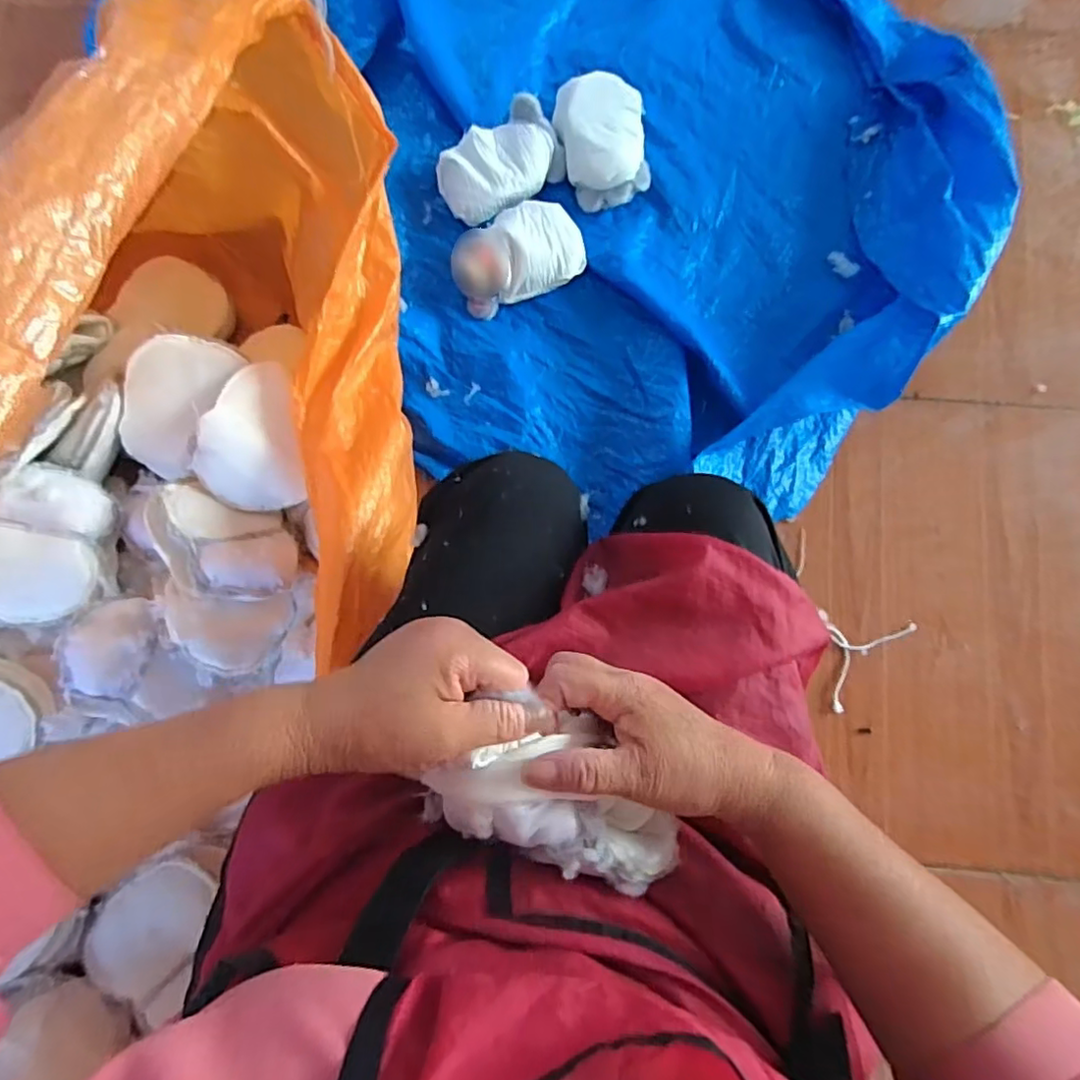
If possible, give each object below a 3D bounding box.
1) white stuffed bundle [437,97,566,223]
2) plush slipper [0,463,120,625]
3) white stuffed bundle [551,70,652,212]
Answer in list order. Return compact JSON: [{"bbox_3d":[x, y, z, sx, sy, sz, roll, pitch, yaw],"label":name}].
[{"bbox_3d":[-0.057,-0.536,0.870,0.176,0.066,0.113,-29,82,-1],"label":"white stuffed bundle"},{"bbox_3d":[-0.564,0.005,0.679,0.122,0.028,0.174,14,78,-28],"label":"plush slipper"},{"bbox_3d":[0.088,-0.570,0.868,0.124,0.060,0.178,-8,82,1],"label":"white stuffed bundle"}]

